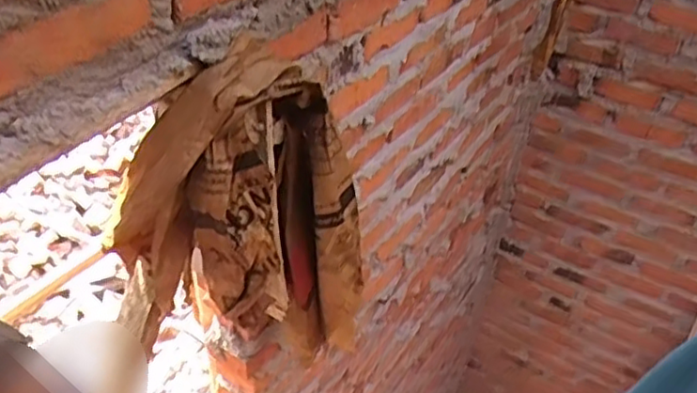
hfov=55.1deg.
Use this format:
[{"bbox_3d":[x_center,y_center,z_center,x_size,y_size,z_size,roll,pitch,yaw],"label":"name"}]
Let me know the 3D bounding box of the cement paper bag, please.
[{"bbox_3d":[-0.103,0.034,0.678,0.234,0.362,0.092,-14,42,-22],"label":"cement paper bag"}]

